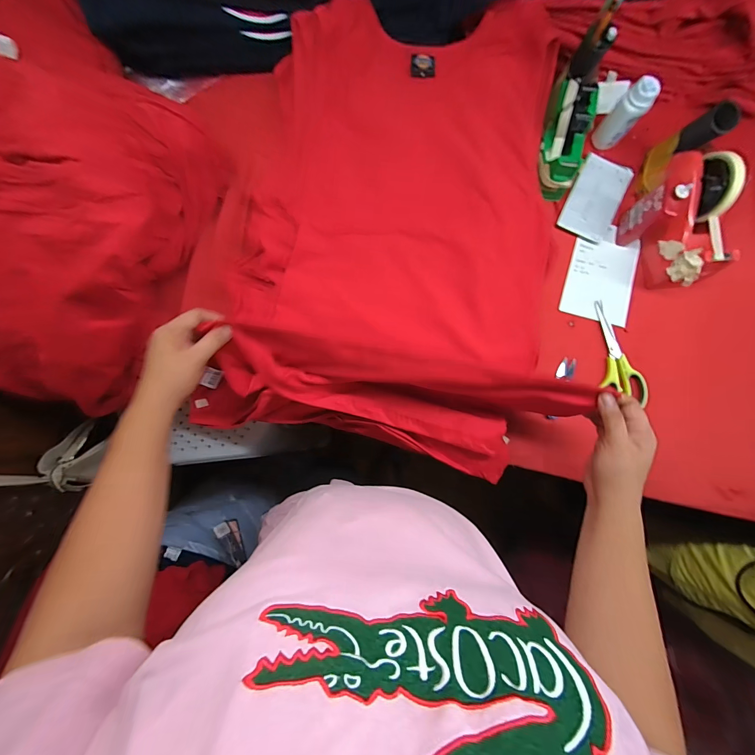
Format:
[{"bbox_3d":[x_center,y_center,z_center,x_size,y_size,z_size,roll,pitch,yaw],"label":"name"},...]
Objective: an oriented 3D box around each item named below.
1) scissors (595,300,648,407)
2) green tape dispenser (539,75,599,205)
[{"bbox_3d":[0.395,-0.041,0.549,0.063,0.013,0.175,-13,84,-2],"label":"scissors"},{"bbox_3d":[0.299,-0.381,0.524,0.068,0.102,0.149,9,84,0],"label":"green tape dispenser"}]

